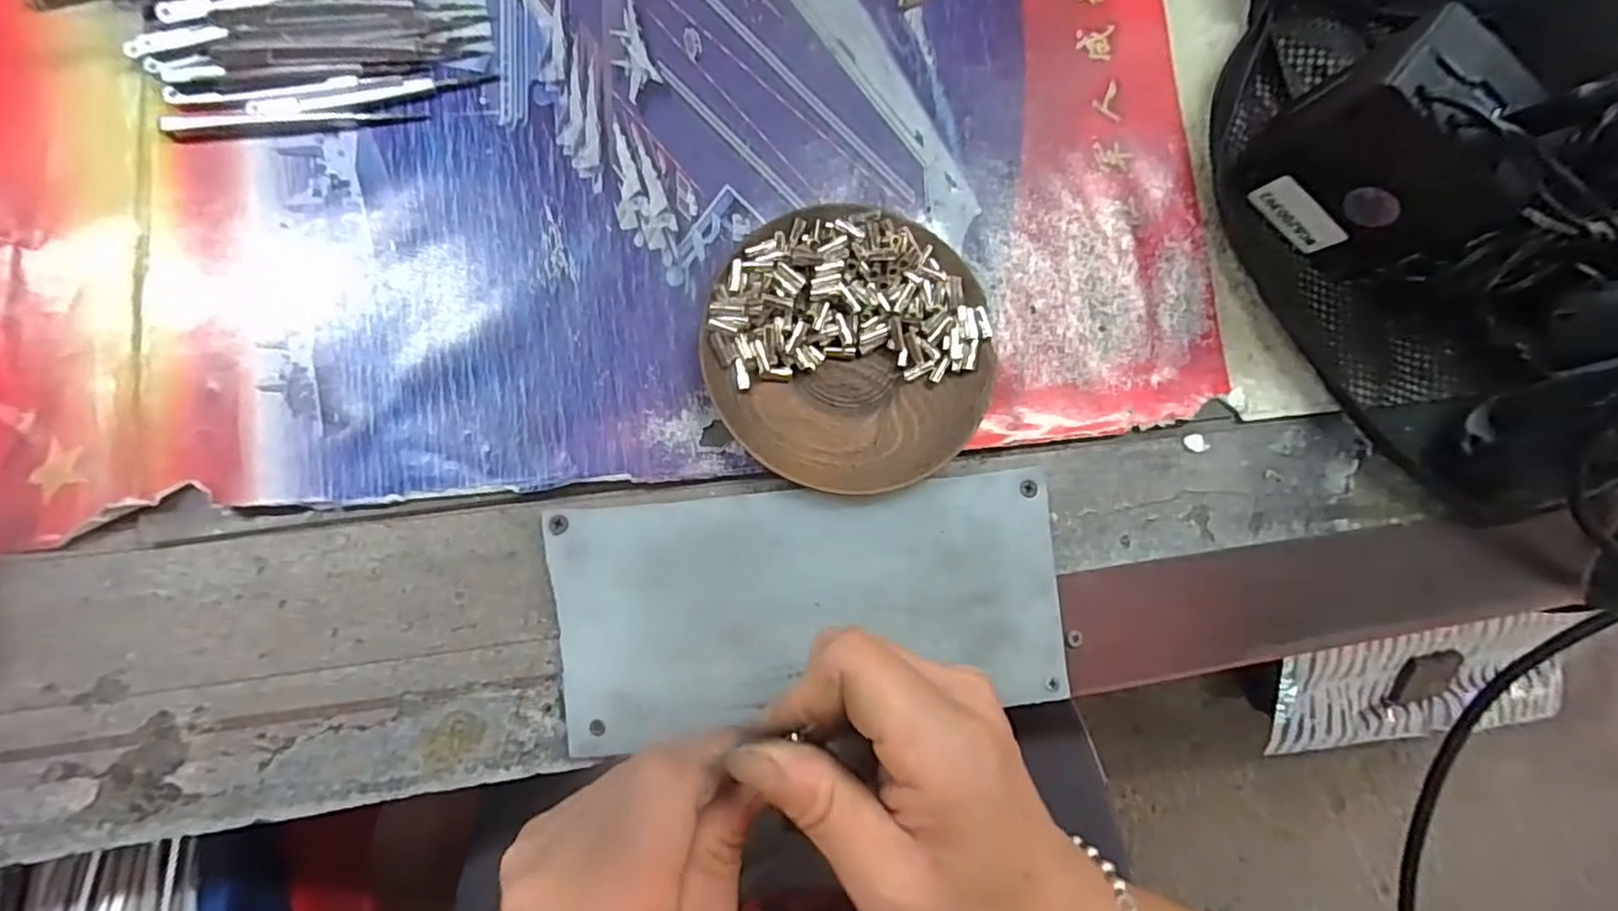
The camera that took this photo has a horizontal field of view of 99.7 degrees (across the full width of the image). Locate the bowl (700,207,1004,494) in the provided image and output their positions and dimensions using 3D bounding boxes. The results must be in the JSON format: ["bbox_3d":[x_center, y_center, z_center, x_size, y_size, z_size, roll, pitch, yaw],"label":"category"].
[{"bbox_3d":[0.017,-0.043,0.280,0.114,0.019,0.112,1,85,-7],"label":"bowl"}]

